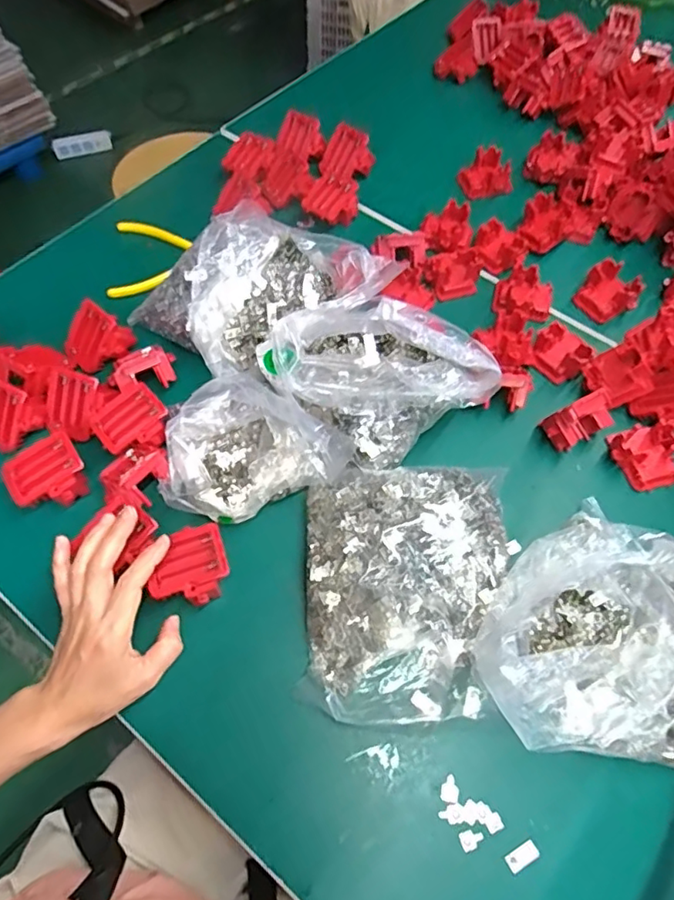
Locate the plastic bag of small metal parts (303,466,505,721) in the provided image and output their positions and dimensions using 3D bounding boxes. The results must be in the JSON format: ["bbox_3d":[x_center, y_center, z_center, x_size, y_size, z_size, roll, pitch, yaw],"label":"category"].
[{"bbox_3d":[0.061,0.113,0.474,0.174,0.053,0.210,0,61,-2],"label":"plastic bag of small metal parts"}]

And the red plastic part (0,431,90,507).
[{"bbox_3d":[-0.271,0.028,0.531,0.066,0.045,0.063,-31,66,-18],"label":"red plastic part"}]

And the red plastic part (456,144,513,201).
[{"bbox_3d":[0.199,-0.373,0.764,0.066,0.039,0.062,-18,63,-12],"label":"red plastic part"}]

